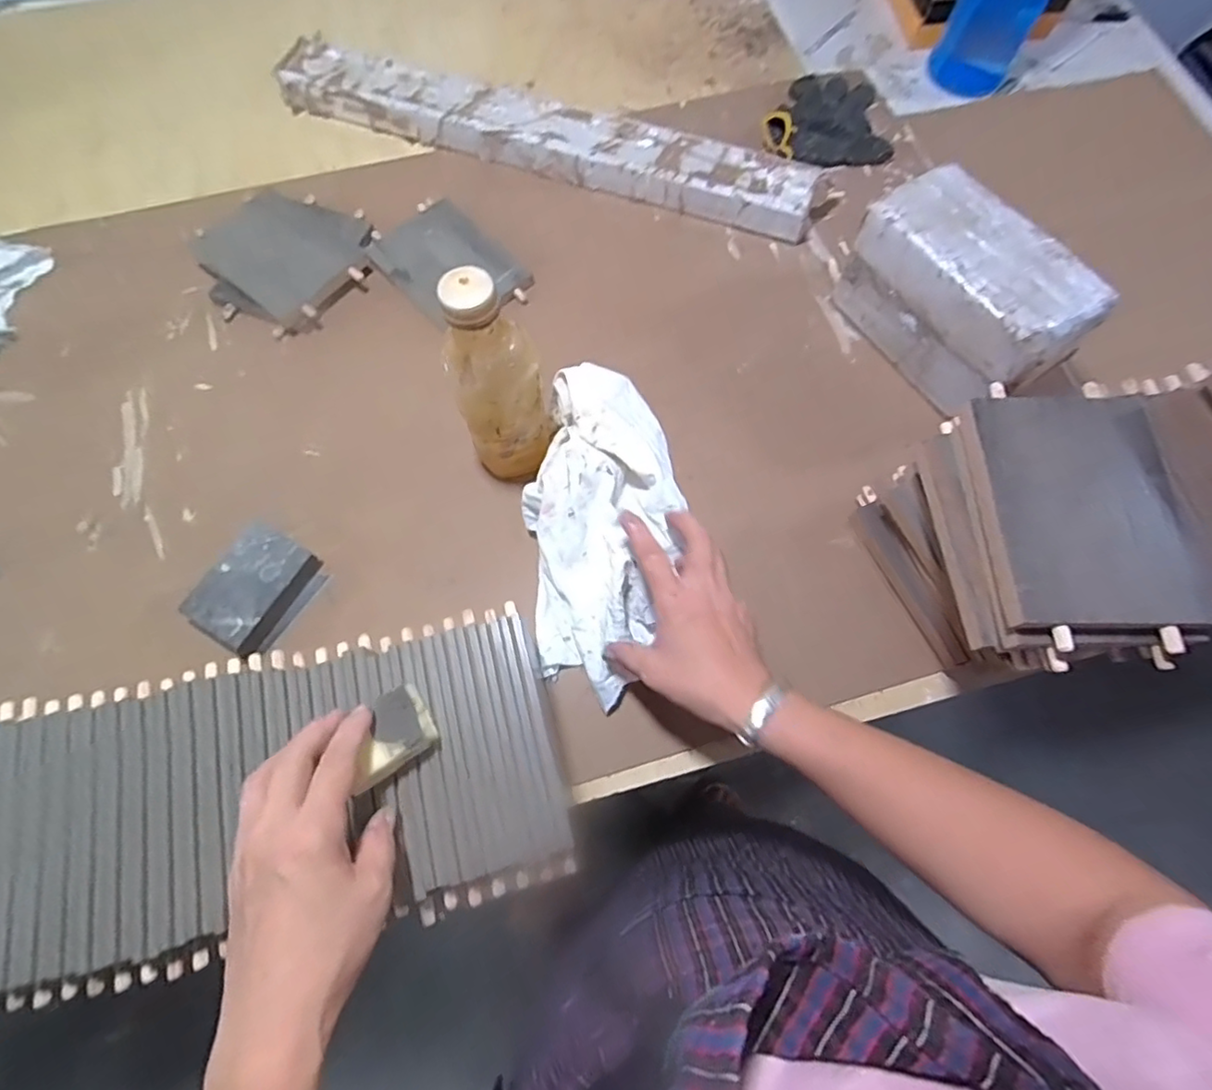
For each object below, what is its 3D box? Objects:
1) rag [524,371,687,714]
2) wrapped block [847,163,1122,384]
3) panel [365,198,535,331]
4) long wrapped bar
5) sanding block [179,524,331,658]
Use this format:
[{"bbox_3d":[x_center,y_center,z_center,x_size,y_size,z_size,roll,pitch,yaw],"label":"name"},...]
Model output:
[{"bbox_3d":[-0.004,-0.020,0.522,0.119,0.058,0.278,4,86,0],"label":"rag"},{"bbox_3d":[0.336,-0.246,0.550,0.099,0.061,0.206,-31,73,-11],"label":"wrapped block"},{"bbox_3d":[-0.174,-0.310,0.664,0.122,0.012,0.170,-40,74,-15],"label":"panel"},{"bbox_3d":[-0.077,-0.485,0.725,0.664,0.051,0.093,20,69,6],"label":"long wrapped bar"},{"bbox_3d":[-0.310,0.038,0.534,0.079,0.028,0.101,29,70,10],"label":"sanding block"}]

